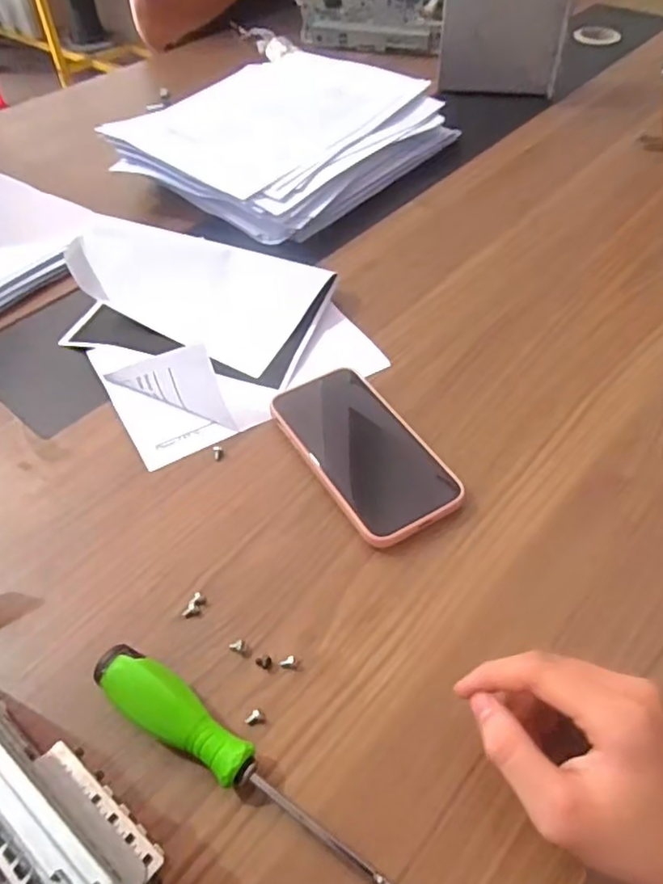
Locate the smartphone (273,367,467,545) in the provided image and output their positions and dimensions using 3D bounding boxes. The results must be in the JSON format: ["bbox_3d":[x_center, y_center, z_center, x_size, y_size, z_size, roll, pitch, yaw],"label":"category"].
[{"bbox_3d":[0.023,0.006,0.451,0.074,0.012,0.149,-26,53,-19],"label":"smartphone"}]

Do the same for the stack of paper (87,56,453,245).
[{"bbox_3d":[-0.054,-0.369,0.751,0.297,0.057,0.361,30,57,25],"label":"stack of paper"}]

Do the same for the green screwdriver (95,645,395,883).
[{"bbox_3d":[-0.045,0.160,0.313,0.182,0.031,0.028,25,55,22],"label":"green screwdriver"}]

